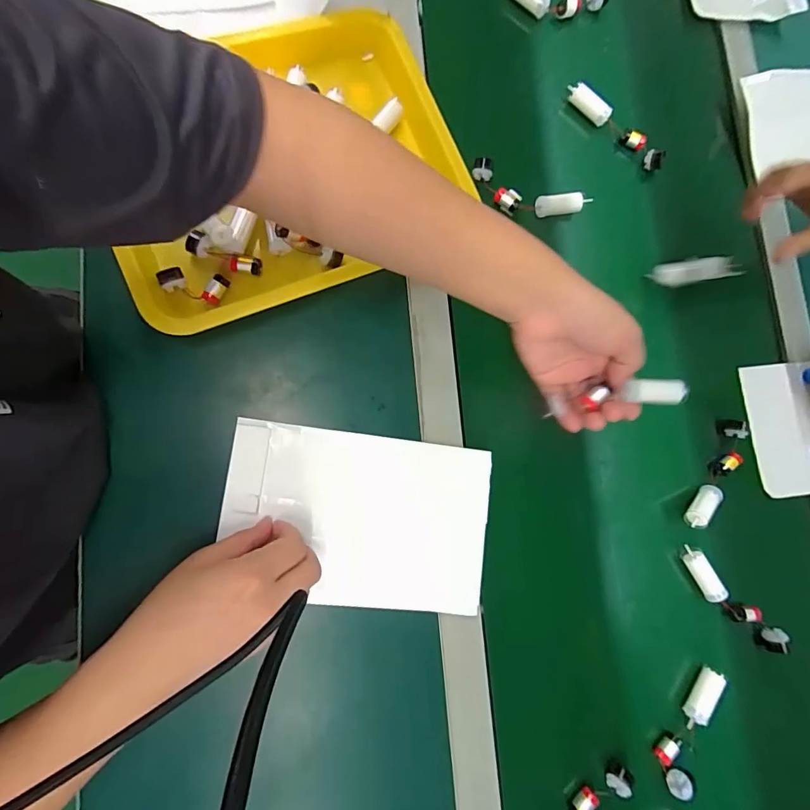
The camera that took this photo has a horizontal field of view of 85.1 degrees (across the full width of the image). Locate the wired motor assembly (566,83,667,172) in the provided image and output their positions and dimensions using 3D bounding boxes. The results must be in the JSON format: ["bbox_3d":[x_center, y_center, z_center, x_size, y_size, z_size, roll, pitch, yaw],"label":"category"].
[{"bbox_3d":[0.246,-0.323,0.512,0.136,0.022,0.014,36,75,-6],"label":"wired motor assembly"}]

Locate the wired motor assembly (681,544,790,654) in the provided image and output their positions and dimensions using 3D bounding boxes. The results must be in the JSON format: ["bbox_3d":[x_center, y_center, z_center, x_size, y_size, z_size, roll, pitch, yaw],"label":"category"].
[{"bbox_3d":[0.336,0.200,0.454,0.137,0.022,0.032,41,76,-6],"label":"wired motor assembly"}]

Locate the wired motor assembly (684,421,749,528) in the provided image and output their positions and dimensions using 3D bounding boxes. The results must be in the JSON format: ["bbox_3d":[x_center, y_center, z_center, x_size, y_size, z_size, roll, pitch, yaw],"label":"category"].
[{"bbox_3d":[0.329,0.076,0.468,0.031,0.035,0.133,36,76,9],"label":"wired motor assembly"}]

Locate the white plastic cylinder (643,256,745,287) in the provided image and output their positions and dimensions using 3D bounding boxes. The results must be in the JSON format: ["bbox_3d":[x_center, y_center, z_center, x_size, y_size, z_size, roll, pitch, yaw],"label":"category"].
[{"bbox_3d":[0.301,-0.139,0.462,0.082,0.021,0.022,1,70,31],"label":"white plastic cylinder"}]

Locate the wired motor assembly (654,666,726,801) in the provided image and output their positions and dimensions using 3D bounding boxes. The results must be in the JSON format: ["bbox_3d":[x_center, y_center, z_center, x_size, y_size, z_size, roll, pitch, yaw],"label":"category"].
[{"bbox_3d":[0.272,0.310,0.427,0.037,0.023,0.115,26,74,7],"label":"wired motor assembly"}]

